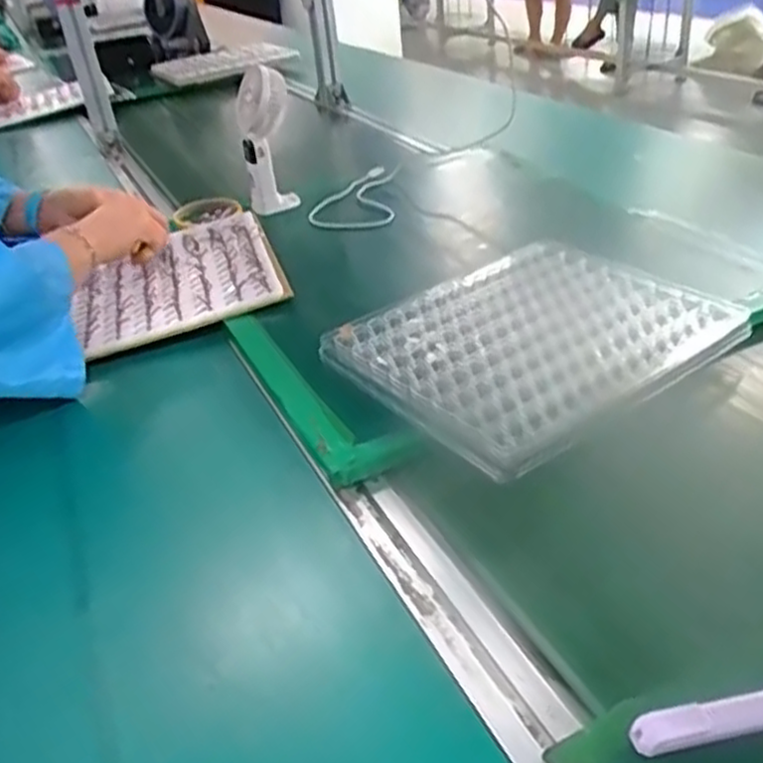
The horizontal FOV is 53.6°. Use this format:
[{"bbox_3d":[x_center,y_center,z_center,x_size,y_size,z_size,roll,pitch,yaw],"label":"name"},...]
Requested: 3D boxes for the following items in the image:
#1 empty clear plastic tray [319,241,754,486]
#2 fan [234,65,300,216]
[{"bbox_3d":[0.126,-0.039,0.650,0.298,0.031,0.254,-24,40,-29],"label":"empty clear plastic tray"},{"bbox_3d":[-0.148,-0.309,0.973,0.064,0.188,0.072,-7,35,-8],"label":"fan"}]

